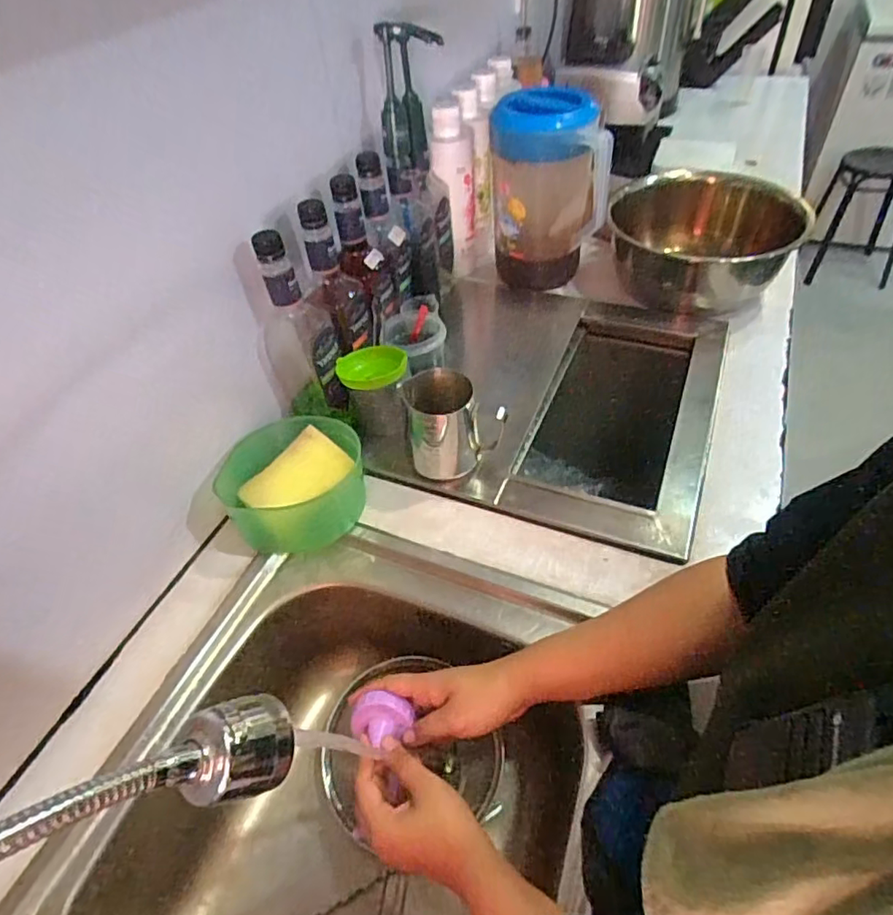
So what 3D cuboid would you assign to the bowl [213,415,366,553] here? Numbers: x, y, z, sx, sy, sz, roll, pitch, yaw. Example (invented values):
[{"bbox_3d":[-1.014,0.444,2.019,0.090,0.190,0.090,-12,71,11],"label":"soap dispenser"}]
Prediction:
[{"bbox_3d":[-0.172,0.030,0.657,0.160,0.071,0.143,-28,52,-19],"label":"bowl"}]

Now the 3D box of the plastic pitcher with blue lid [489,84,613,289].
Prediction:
[{"bbox_3d":[0.152,-0.421,0.887,0.163,0.246,0.154,-2,49,3],"label":"plastic pitcher with blue lid"}]

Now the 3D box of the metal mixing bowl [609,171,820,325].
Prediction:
[{"bbox_3d":[0.401,-0.344,0.907,0.267,0.117,0.267,-3,49,3],"label":"metal mixing bowl"}]

